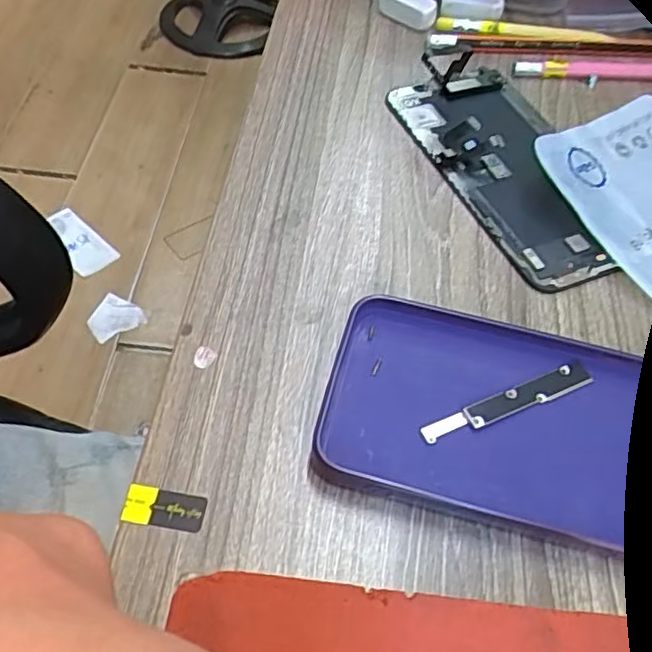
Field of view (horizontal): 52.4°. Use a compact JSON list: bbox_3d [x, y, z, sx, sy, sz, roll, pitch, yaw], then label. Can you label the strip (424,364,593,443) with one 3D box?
[{"bbox_3d":[0.062,0.026,0.224,0.065,0.004,0.009,-20,58,-18],"label":"strip"}]

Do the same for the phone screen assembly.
[{"bbox_3d":[0.085,-0.076,0.294,0.063,0.013,0.130,-18,57,-17],"label":"phone screen assembly"}]

